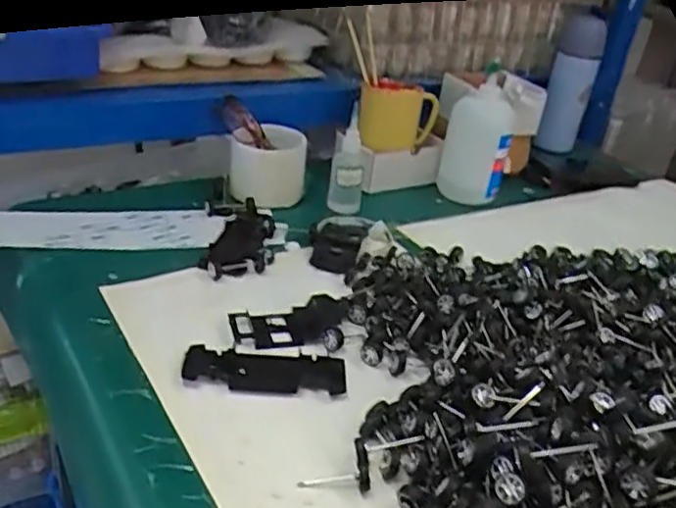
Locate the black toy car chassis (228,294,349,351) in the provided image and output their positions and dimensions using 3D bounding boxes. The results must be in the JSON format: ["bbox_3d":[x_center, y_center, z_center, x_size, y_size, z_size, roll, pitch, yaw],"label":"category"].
[{"bbox_3d":[-0.039,0.061,0.577,0.106,0.012,0.051,-8,33,-23],"label":"black toy car chassis"}]

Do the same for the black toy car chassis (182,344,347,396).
[{"bbox_3d":[-0.056,0.091,0.524,0.124,0.011,0.045,4,30,-4],"label":"black toy car chassis"}]

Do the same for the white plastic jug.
[{"bbox_3d":[0.175,-0.142,0.842,0.079,0.141,0.069,8,30,3],"label":"white plastic jug"}]

